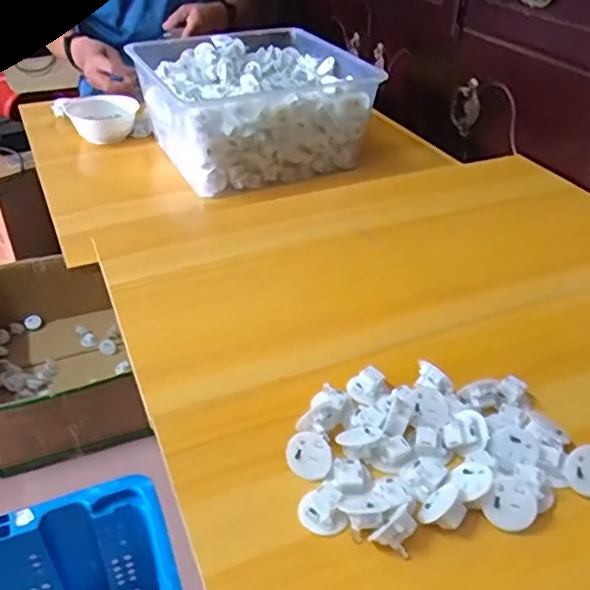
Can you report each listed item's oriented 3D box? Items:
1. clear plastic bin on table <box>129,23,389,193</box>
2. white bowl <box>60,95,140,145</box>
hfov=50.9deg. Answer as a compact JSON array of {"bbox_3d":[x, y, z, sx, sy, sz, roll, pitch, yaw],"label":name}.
[{"bbox_3d":[-0.067,-0.293,0.950,0.288,0.134,0.295,-15,39,-20],"label":"clear plastic bin on table"},{"bbox_3d":[-0.318,-0.297,1.025,0.108,0.047,0.119,-15,39,-20],"label":"white bowl"}]

